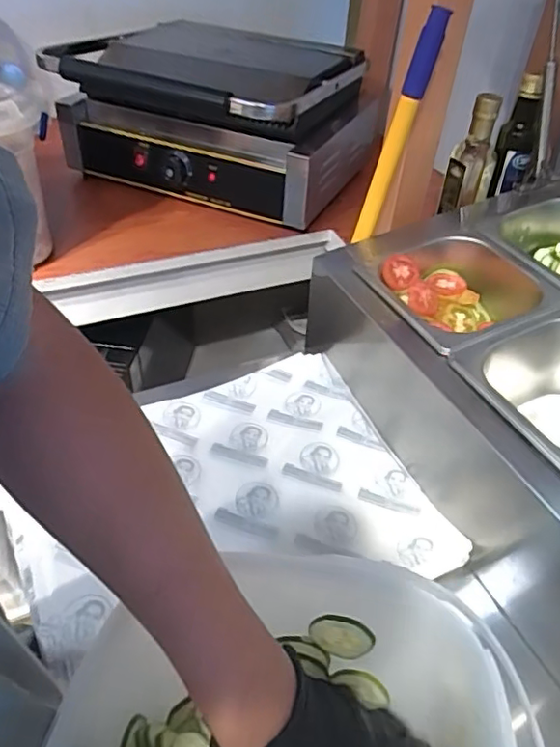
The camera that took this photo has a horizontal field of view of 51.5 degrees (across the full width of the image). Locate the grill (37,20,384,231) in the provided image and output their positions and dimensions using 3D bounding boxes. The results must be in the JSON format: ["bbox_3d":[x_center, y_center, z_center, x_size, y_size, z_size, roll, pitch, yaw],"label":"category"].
[{"bbox_3d":[-0.103,-0.420,0.946,0.451,0.181,0.355,16,44,14],"label":"grill"}]

